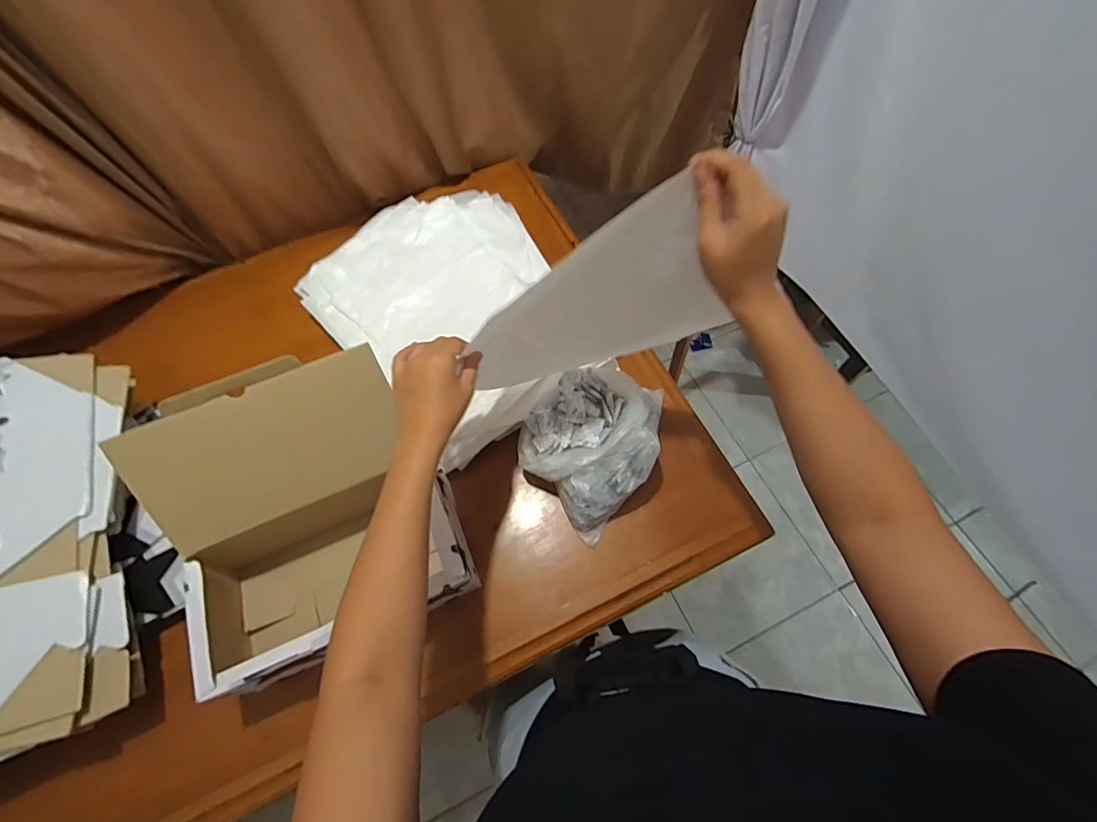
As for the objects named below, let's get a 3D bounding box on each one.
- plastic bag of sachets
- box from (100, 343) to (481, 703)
[{"bbox_3d":[0.057,0.038,0.626,0.169,0.096,0.187,40,72,18],"label":"plastic bag of sachets"},{"bbox_3d":[-0.266,0.120,0.530,0.284,0.215,0.263,-22,66,-8],"label":"box"}]

